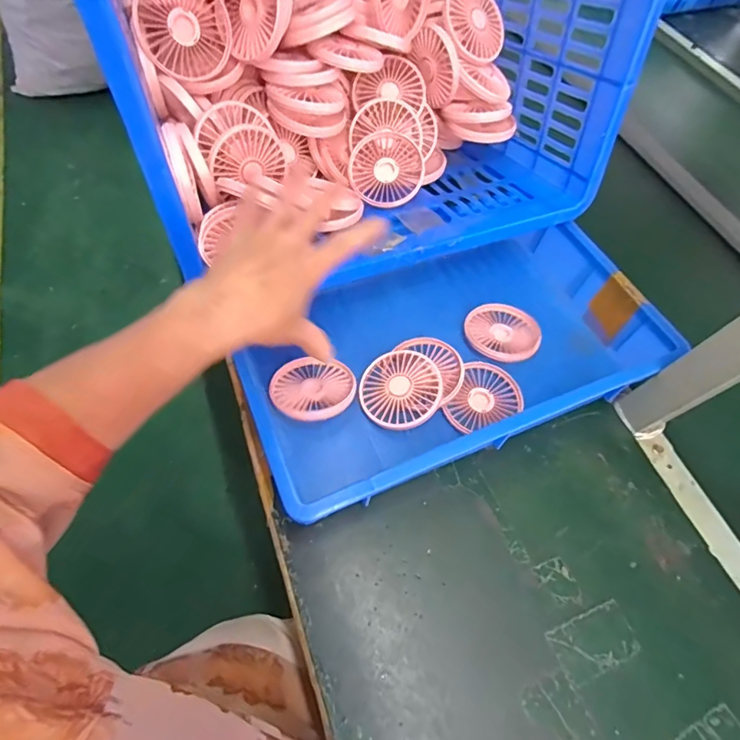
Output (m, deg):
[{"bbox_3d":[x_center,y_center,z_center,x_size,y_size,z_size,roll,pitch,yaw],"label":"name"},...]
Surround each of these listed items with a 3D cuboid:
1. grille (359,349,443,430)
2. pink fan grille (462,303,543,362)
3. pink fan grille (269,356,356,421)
[{"bbox_3d":[0.033,0.021,0.468,0.084,0.019,0.085,-6,63,12],"label":"grille"},{"bbox_3d":[0.157,-0.045,0.523,0.085,0.011,0.076,41,66,17],"label":"pink fan grille"},{"bbox_3d":[-0.059,0.019,0.465,0.085,0.013,0.079,1,45,3],"label":"pink fan grille"}]

